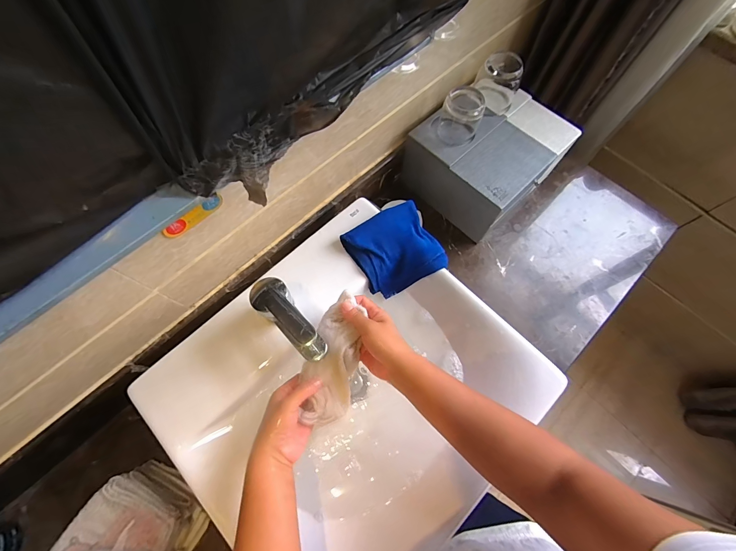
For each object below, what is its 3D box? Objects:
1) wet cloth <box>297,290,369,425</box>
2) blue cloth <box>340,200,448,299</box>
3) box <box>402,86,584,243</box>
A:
[{"bbox_3d":[-0.048,0.109,0.430,0.067,0.037,0.170,9,90,3],"label":"wet cloth"},{"bbox_3d":[0.044,-0.040,0.534,0.141,0.054,0.128,-28,72,-11],"label":"blue cloth"},{"bbox_3d":[0.242,-0.245,0.670,0.220,0.135,0.256,43,75,14],"label":"box"}]

